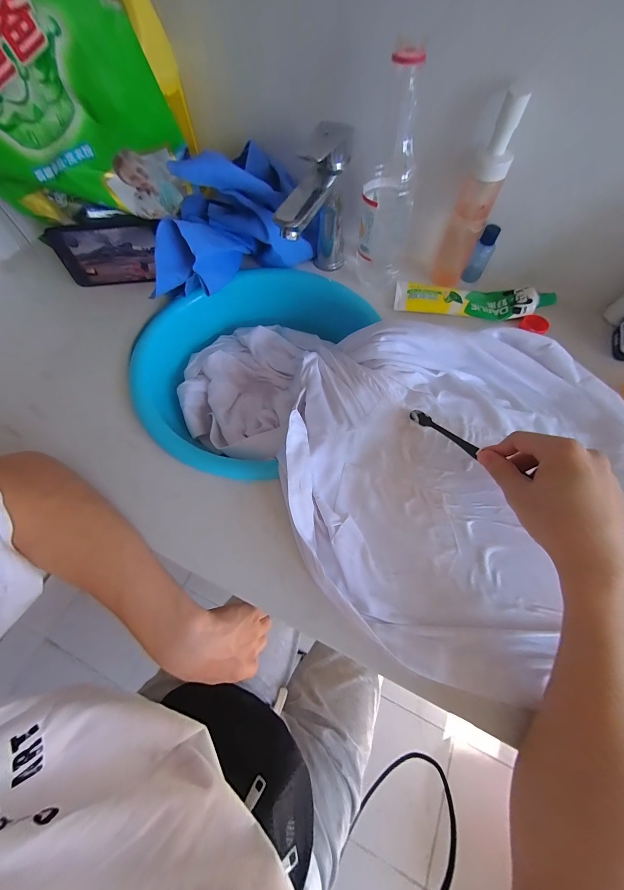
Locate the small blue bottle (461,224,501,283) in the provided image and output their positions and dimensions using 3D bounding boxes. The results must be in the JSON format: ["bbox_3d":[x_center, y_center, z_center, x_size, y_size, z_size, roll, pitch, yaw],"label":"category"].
[{"bbox_3d":[0.240,-0.268,0.427,0.025,0.070,0.022,30,68,15],"label":"small blue bottle"}]

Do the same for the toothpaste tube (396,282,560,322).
[{"bbox_3d":[0.223,-0.205,0.420,0.204,0.028,0.051,6,64,4],"label":"toothpaste tube"}]

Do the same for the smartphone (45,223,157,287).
[{"bbox_3d":[-0.296,-0.277,0.441,0.148,0.076,0.012,-5,56,-1],"label":"smartphone"}]

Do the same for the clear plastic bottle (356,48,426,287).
[{"bbox_3d":[0.097,-0.314,0.377,0.069,0.216,0.056,12,65,7],"label":"clear plastic bottle"}]

